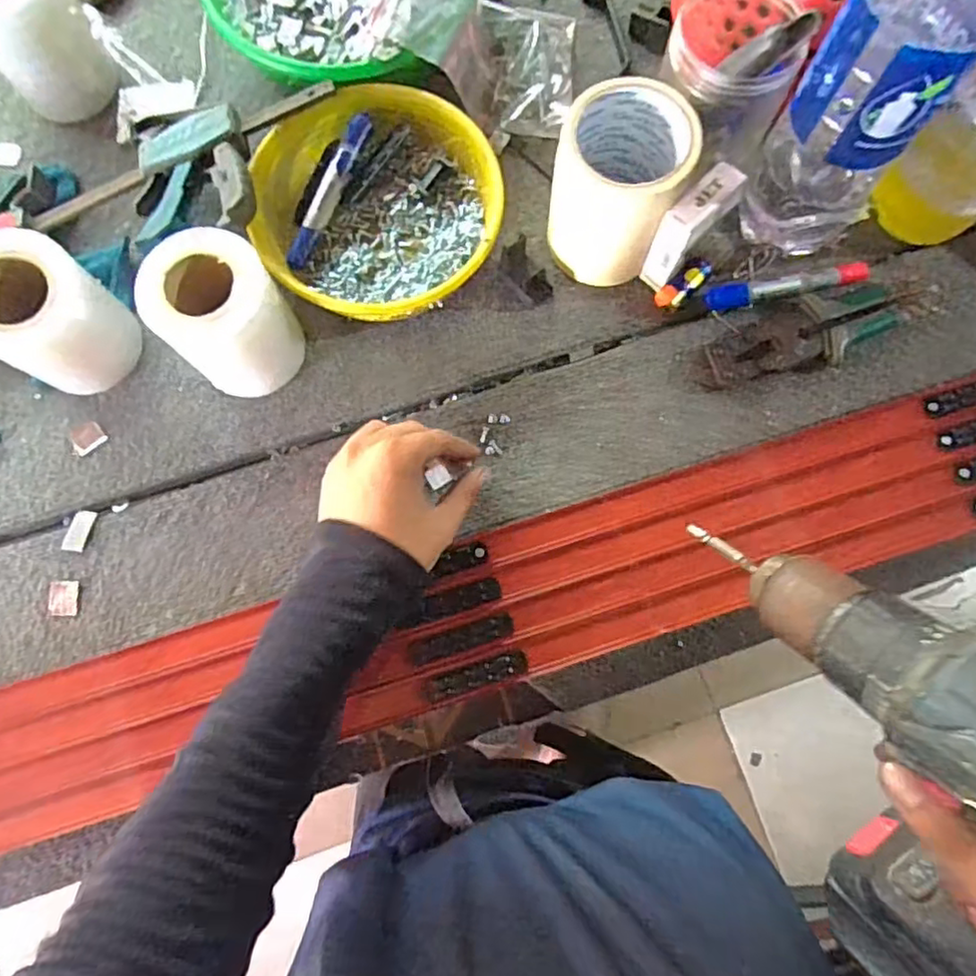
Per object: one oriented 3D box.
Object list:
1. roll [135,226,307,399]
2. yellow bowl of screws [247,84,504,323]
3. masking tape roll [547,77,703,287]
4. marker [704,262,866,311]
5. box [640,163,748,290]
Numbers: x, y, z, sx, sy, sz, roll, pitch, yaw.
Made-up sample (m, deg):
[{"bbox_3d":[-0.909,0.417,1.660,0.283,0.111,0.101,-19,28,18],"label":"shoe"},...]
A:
[{"bbox_3d":[-0.191,-0.122,0.483,0.085,0.107,0.088,0,77,1],"label":"roll"},{"bbox_3d":[-0.086,-0.221,0.523,0.181,0.068,0.174,0,77,1],"label":"yellow bowl of screws"},{"bbox_3d":[0.098,-0.223,0.492,0.088,0.121,0.091,0,77,1],"label":"masking tape roll"},{"bbox_3d":[0.243,-0.164,0.526,0.132,0.019,0.018,-11,77,-1],"label":"marker"},{"bbox_3d":[0.154,-0.197,0.498,0.027,0.093,0.059,44,82,10],"label":"box"}]

